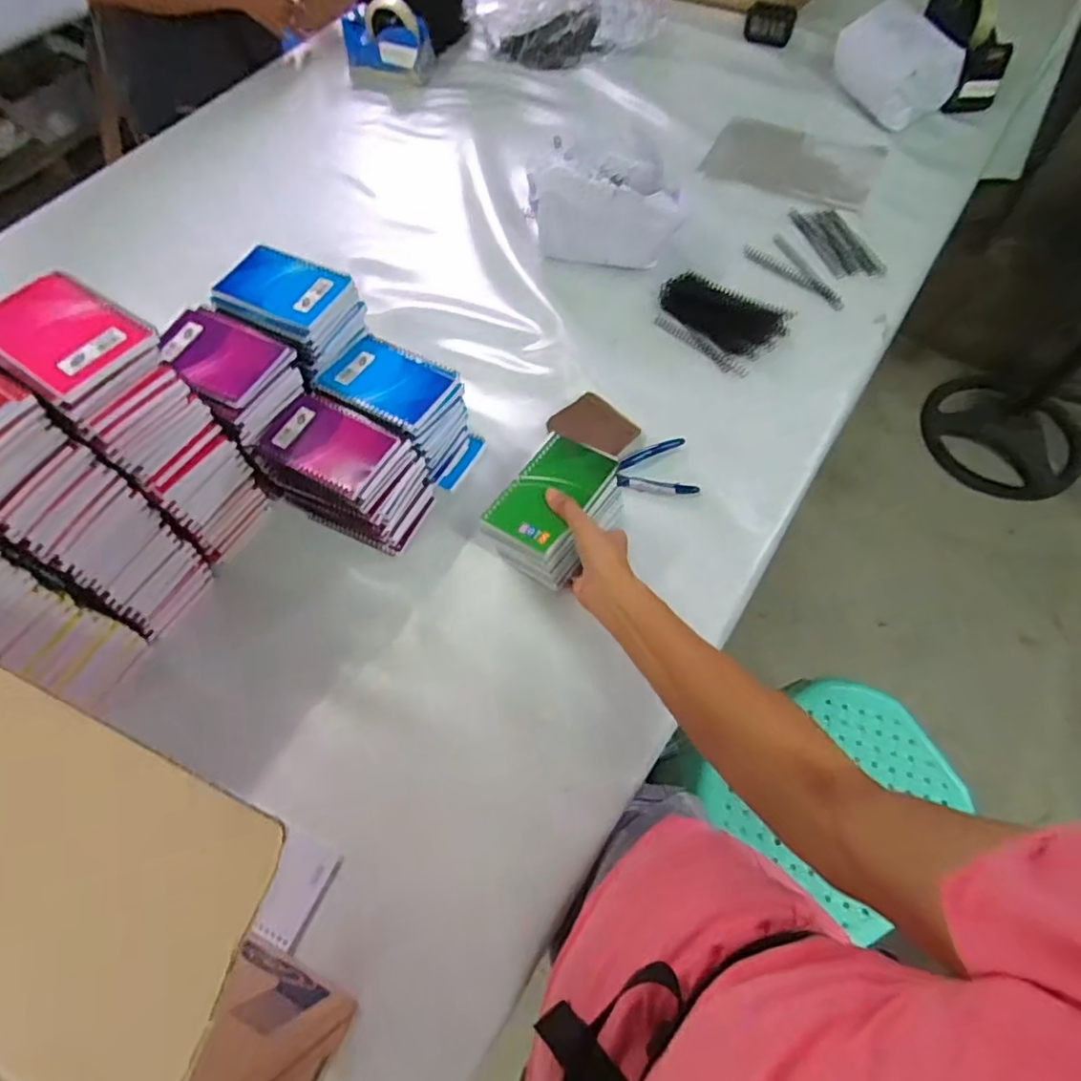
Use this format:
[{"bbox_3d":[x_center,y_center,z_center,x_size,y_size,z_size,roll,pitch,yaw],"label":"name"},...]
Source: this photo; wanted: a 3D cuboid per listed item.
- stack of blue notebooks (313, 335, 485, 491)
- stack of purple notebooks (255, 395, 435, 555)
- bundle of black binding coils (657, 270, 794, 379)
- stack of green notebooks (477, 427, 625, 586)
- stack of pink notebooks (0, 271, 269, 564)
[{"bbox_3d":[-0.160,-0.149,0.708,0.156,0.116,0.103,25,66,15],"label":"stack of blue notebooks"},{"bbox_3d":[-0.223,-0.078,0.675,0.177,0.117,0.100,22,65,14],"label":"stack of purple notebooks"},{"bbox_3d":[0.242,-0.308,0.824,0.168,0.026,0.124,40,71,21],"label":"bundle of black binding coils"},{"bbox_3d":[0.017,-0.026,0.643,0.095,0.105,0.146,30,67,17],"label":"stack of green notebooks"},{"bbox_3d":[-0.382,-0.102,0.600,0.128,0.284,0.101,37,70,20],"label":"stack of pink notebooks"}]

